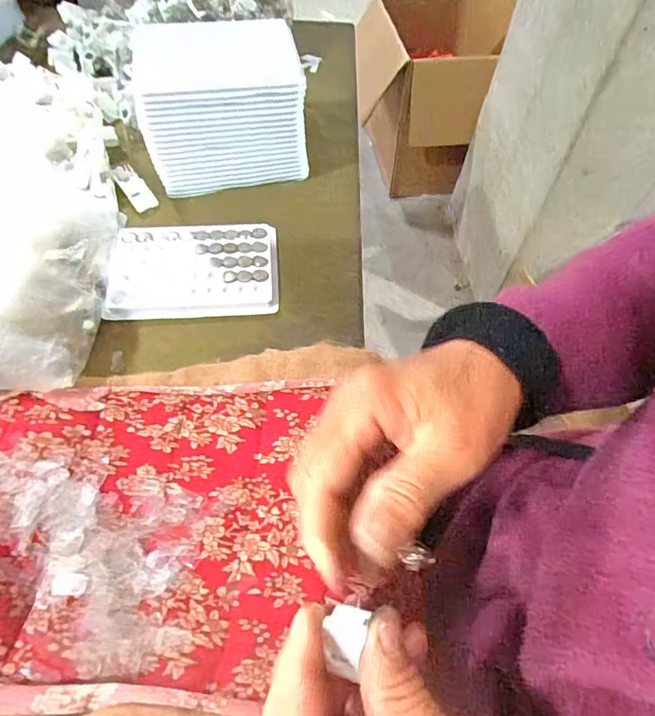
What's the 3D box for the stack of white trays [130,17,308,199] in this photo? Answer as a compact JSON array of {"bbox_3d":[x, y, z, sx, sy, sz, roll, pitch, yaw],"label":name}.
[{"bbox_3d":[-0.091,-0.215,0.420,0.132,0.096,0.101,-13,58,-12],"label":"stack of white trays"}]

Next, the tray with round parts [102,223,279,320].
[{"bbox_3d":[-0.104,-0.071,0.387,0.126,0.011,0.091,-3,59,-3],"label":"tray with round parts"}]

